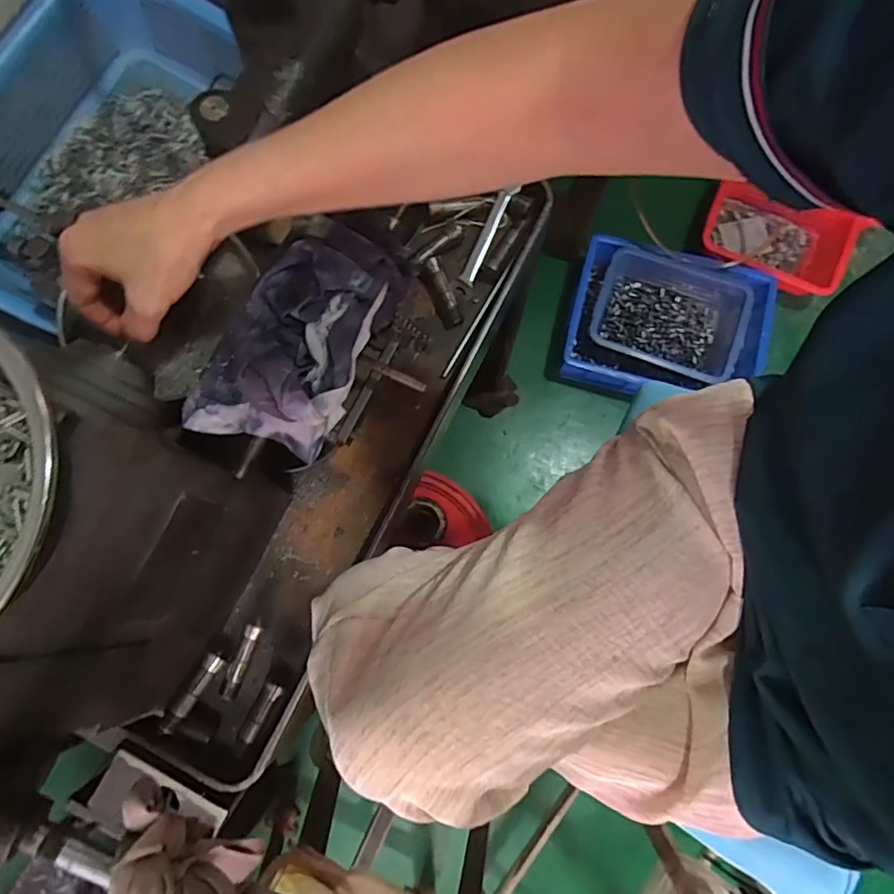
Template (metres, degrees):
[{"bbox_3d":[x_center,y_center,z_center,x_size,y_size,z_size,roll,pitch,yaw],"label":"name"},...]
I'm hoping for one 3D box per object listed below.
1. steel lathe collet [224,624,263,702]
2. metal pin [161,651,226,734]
[{"bbox_3d":[-0.197,0.204,0.531,0.018,0.013,0.075,22,92,4],"label":"steel lathe collet"},{"bbox_3d":[-0.235,0.225,0.514,0.016,0.018,0.074,33,81,6],"label":"metal pin"}]

